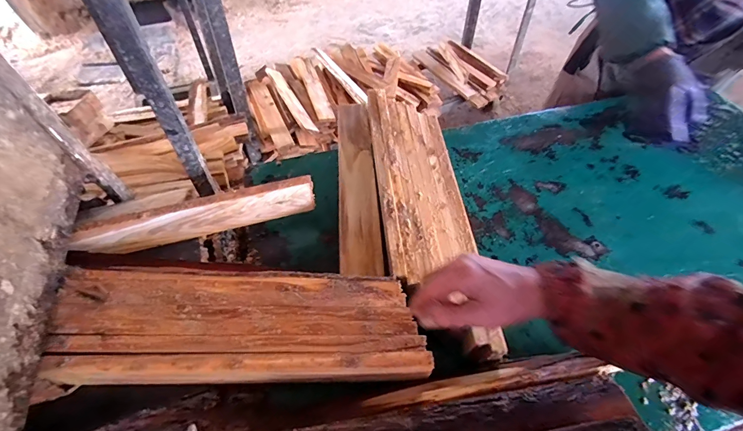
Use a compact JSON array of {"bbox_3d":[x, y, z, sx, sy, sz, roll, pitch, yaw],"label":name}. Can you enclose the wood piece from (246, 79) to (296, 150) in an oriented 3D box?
[{"bbox_3d":[-0.439,-0.449,1.549,0.076,0.038,0.476,-20,56,-16],"label":"wood piece"}]

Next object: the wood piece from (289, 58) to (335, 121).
[{"bbox_3d":[-0.273,-0.600,1.678,0.094,0.054,0.479,-19,55,-15],"label":"wood piece"}]

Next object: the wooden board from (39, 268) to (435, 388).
[{"bbox_3d":[-0.163,0.139,0.462,0.453,0.045,0.141,2,52,0],"label":"wooden board"}]

